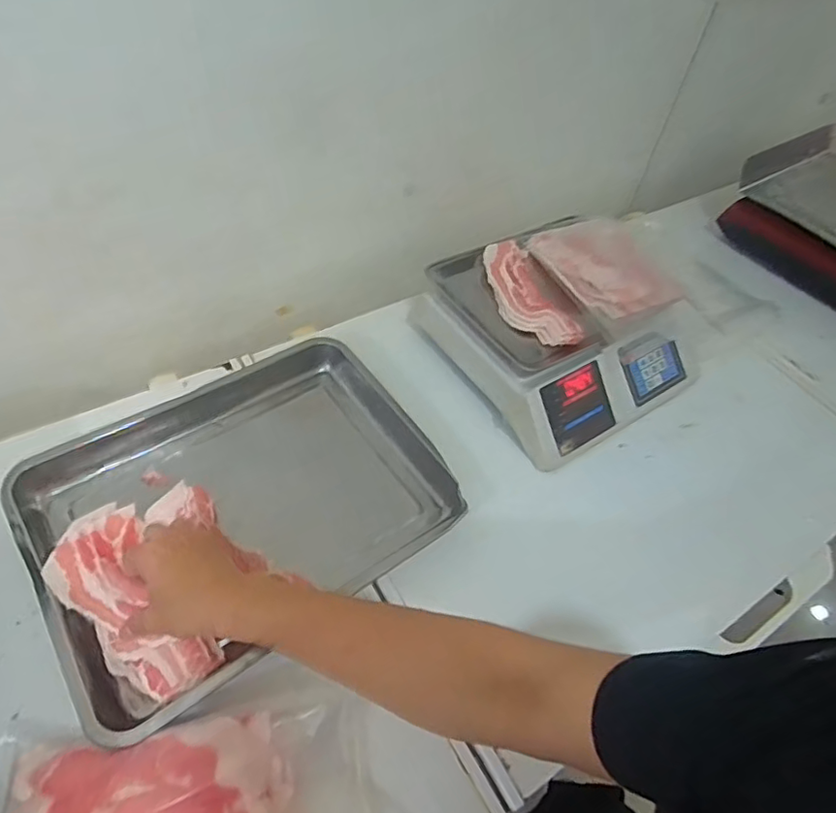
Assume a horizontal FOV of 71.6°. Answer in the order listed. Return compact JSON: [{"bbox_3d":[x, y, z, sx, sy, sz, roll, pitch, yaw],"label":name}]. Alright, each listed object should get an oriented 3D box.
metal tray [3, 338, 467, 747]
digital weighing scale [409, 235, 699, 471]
[{"bbox_3d":[-0.211,0.100,0.696,0.449,0.041,0.372,-28,59,-26],"label":"metal tray"},{"bbox_3d":[0.215,-0.115,0.859,0.329,0.110,0.318,-27,58,-26],"label":"digital weighing scale"}]

